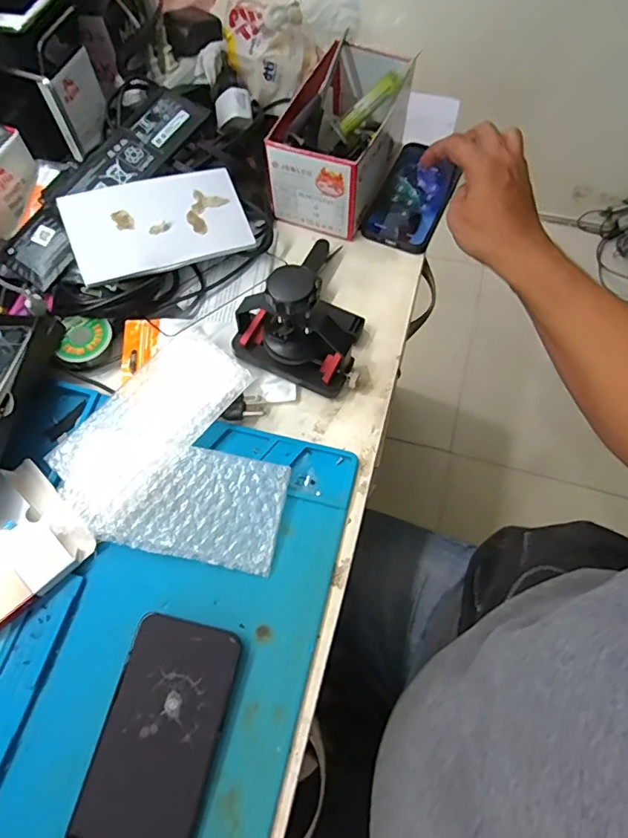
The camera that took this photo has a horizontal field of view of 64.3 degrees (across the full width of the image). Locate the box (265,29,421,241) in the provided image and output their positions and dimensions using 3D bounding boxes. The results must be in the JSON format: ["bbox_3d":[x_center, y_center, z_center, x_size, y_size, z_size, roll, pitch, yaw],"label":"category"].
[{"bbox_3d":[0.031,-0.301,0.536,0.097,0.091,0.182,19,66,9],"label":"box"}]

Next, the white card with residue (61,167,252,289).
[{"bbox_3d":[-0.149,-0.190,0.484,0.164,0.010,0.089,-19,86,-15],"label":"white card with residue"}]

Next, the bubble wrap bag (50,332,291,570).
[{"bbox_3d":[-0.102,0.037,0.413,0.171,0.017,0.194,-42,76,-16],"label":"bubble wrap bag"}]

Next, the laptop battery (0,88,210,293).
[{"bbox_3d":[-0.206,-0.239,0.493,0.067,0.015,0.253,36,75,3],"label":"laptop battery"}]

